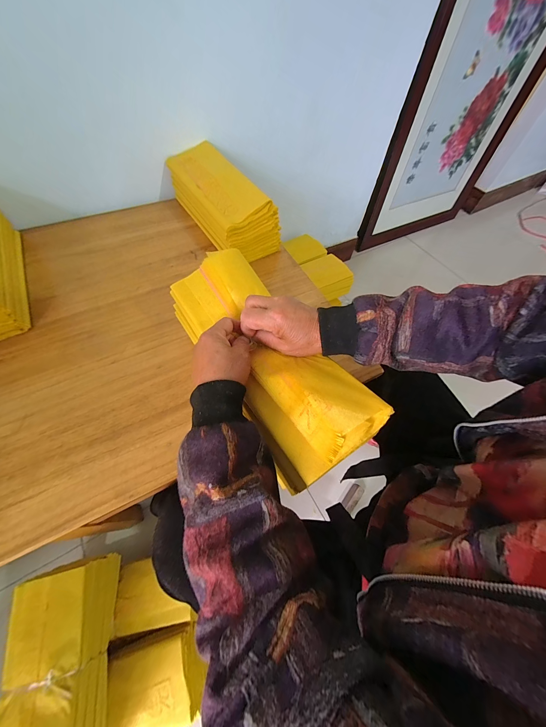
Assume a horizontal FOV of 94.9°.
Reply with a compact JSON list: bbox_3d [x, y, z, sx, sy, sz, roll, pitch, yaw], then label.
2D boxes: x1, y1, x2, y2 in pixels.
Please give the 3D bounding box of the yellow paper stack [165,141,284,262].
[{"bbox_3d":[-0.117,-0.377,0.580,0.134,0.109,0.313,-27,65,-17],"label":"yellow paper stack"}]

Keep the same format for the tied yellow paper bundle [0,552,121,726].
[{"bbox_3d":[-0.375,0.552,0.443,0.130,0.137,0.320,-12,62,-10],"label":"tied yellow paper bundle"}]

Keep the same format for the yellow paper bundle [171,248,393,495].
[{"bbox_3d":[-0.014,-0.018,0.313,0.122,0.065,0.306,-31,65,-19],"label":"yellow paper bundle"}]

